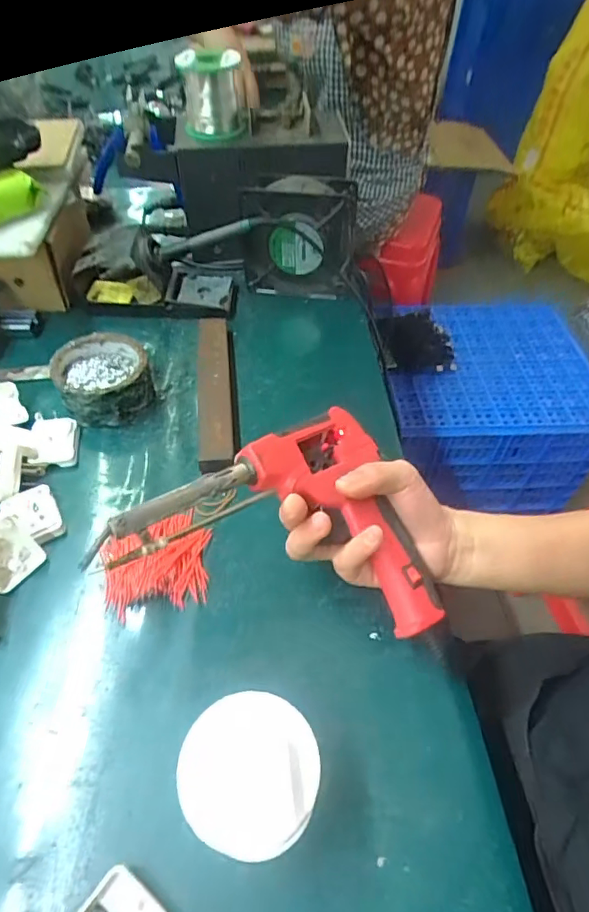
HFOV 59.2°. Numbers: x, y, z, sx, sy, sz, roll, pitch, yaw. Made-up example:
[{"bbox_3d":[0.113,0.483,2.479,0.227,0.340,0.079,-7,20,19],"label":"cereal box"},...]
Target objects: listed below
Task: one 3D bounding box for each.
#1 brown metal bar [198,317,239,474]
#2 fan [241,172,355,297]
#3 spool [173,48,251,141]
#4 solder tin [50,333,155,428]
[{"bbox_3d":[-0.073,-0.066,0.490,0.034,0.024,0.192,-4,50,-5],"label":"brown metal bar"},{"bbox_3d":[0.003,-0.225,0.561,0.116,0.131,0.033,1,50,-1],"label":"fan"},{"bbox_3d":[-0.081,-0.357,0.513,0.063,0.073,0.063,-3,50,-5],"label":"spool"},{"bbox_3d":[-0.176,-0.071,0.478,0.079,0.044,0.082,-26,55,-22],"label":"solder tin"}]

